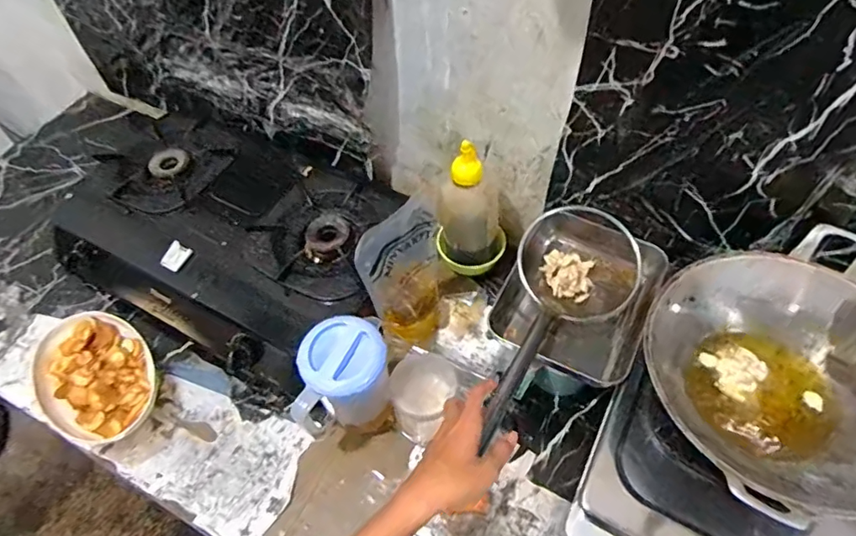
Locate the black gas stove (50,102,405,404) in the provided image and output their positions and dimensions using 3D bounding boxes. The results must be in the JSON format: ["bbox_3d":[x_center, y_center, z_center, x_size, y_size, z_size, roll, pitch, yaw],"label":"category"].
[{"bbox_3d":[-0.341,-0.078,0.871,0.569,0.099,0.361,24,59,18],"label":"black gas stove"}]

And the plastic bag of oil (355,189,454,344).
[{"bbox_3d":[-0.012,0.011,0.738,0.059,0.243,0.162,30,61,21],"label":"plastic bag of oil"}]

